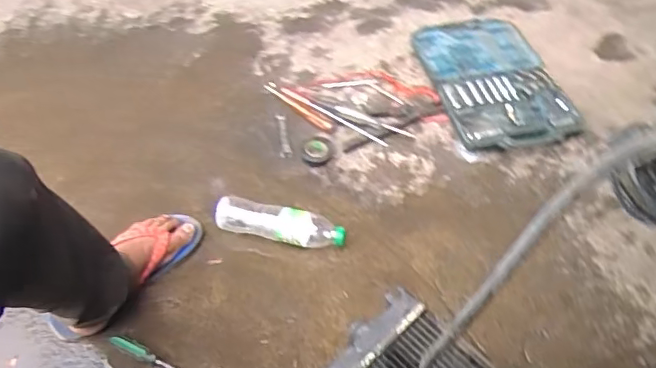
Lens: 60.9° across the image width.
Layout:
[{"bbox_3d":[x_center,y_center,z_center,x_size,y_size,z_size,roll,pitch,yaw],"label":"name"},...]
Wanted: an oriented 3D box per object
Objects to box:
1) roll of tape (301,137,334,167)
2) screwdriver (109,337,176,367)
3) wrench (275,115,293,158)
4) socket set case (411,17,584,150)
[{"bbox_3d":[-0.021,-0.063,1.075,0.059,0.015,0.059,-2,52,3],"label":"roll of tape"},{"bbox_3d":[-0.252,0.266,0.832,0.173,0.016,0.017,19,56,18],"label":"screwdriver"},{"bbox_3d":[-0.089,-0.096,1.127,0.022,0.008,0.111,-9,52,-2],"label":"wrench"},{"bbox_3d":[0.340,-0.216,1.160,0.246,0.039,0.380,-12,53,-5],"label":"socket set case"}]

